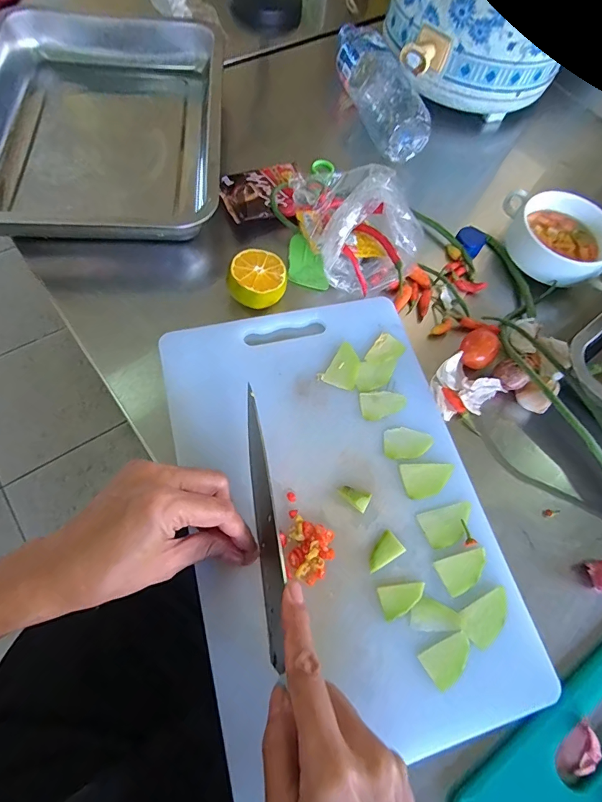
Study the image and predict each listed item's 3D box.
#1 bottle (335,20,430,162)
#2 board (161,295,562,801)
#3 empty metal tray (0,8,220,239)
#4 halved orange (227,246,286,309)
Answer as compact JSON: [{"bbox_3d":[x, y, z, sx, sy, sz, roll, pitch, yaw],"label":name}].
[{"bbox_3d":[0.098,-0.404,0.522,0.067,0.053,0.215,-12,68,-11],"label":"bottle"},{"bbox_3d":[0.032,0.072,0.329,0.238,0.018,0.348,-13,68,-11],"label":"board"},{"bbox_3d":[-0.232,-0.319,0.454,0.277,0.056,0.364,-3,66,-8],"label":"empty metal tray"},{"bbox_3d":[-0.041,-0.117,0.388,0.052,0.032,0.051,2,66,-5],"label":"halved orange"}]

